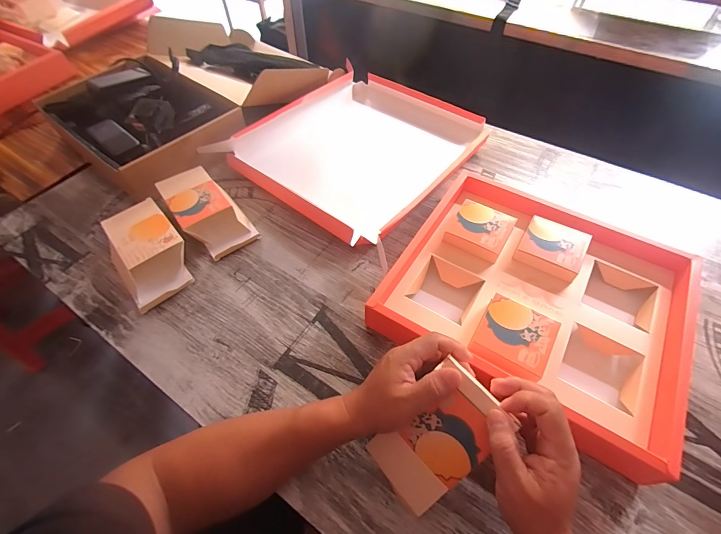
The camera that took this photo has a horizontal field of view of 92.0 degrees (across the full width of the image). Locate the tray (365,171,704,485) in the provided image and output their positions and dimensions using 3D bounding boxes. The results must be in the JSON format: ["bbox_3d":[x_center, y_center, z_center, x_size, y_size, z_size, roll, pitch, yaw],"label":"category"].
[{"bbox_3d":[0.248,0.030,0.497,0.349,0.068,0.331,27,60,20],"label":"tray"}]

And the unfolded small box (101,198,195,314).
[{"bbox_3d":[-0.337,-0.024,0.550,0.103,0.054,0.178,-36,61,-21],"label":"unfolded small box"}]

